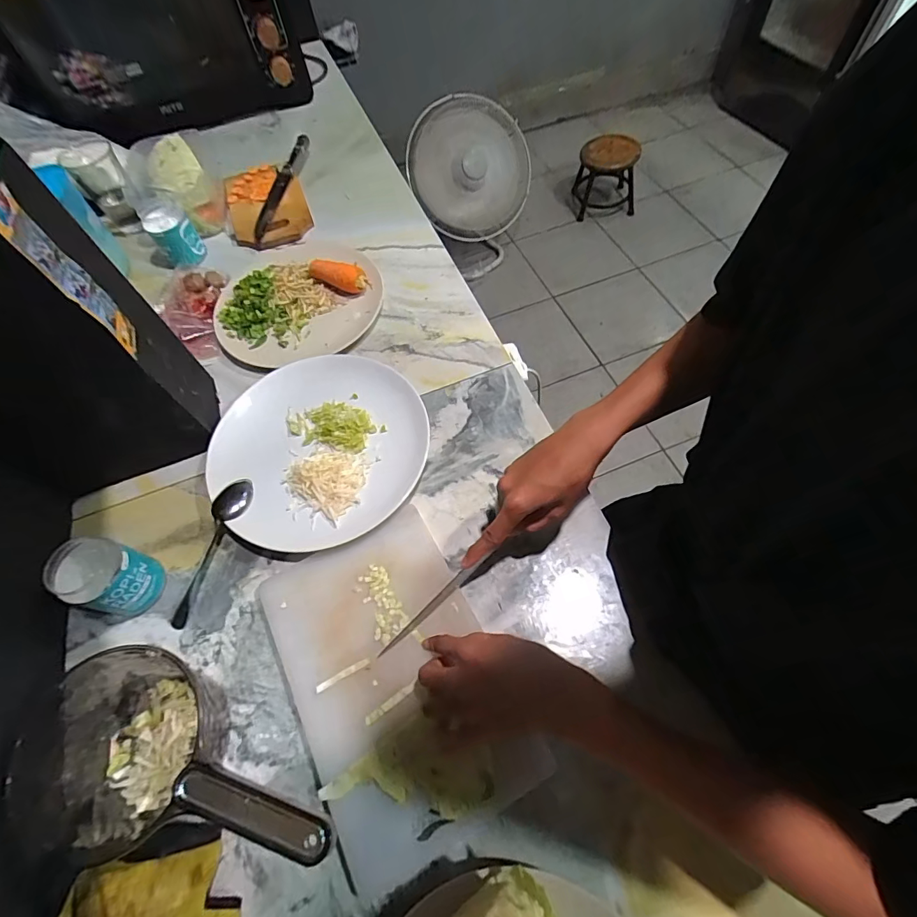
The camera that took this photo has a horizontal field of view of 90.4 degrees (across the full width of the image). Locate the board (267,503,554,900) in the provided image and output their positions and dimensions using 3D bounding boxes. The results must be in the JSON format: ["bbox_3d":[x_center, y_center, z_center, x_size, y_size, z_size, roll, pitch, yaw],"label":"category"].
[{"bbox_3d":[-0.065,0.207,0.447,0.187,0.014,0.286,-27,63,-10],"label":"board"}]

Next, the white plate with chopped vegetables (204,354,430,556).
[{"bbox_3d":[-0.168,-0.014,0.558,0.255,0.035,0.249,-2,61,3],"label":"white plate with chopped vegetables"}]

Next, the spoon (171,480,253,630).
[{"bbox_3d":[-0.280,0.100,0.512,0.031,0.025,0.170,12,63,11],"label":"spoon"}]

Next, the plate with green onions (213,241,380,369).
[{"bbox_3d":[-0.242,-0.250,0.685,0.242,0.041,0.252,-2,61,3],"label":"plate with green onions"}]

